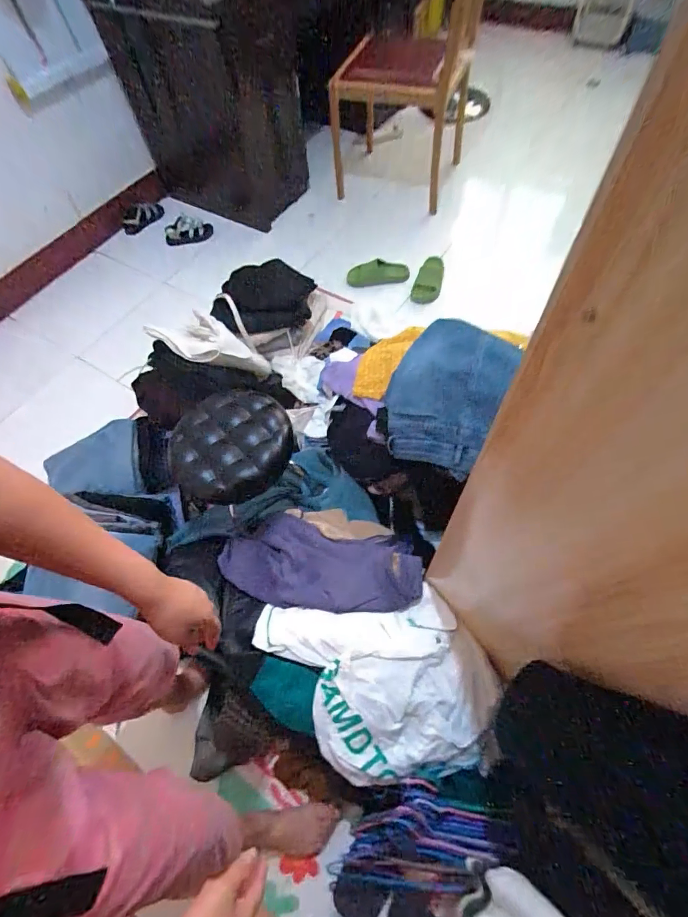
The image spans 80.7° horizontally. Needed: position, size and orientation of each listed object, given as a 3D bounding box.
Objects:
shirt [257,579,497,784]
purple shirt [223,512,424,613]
[{"bbox_3d":[0.077,0.432,0.781,0.416,0.095,0.324,-8,62,0],"label":"shirt"},{"bbox_3d":[-0.100,0.249,0.974,0.499,0.100,0.217,1,61,25],"label":"purple shirt"}]

